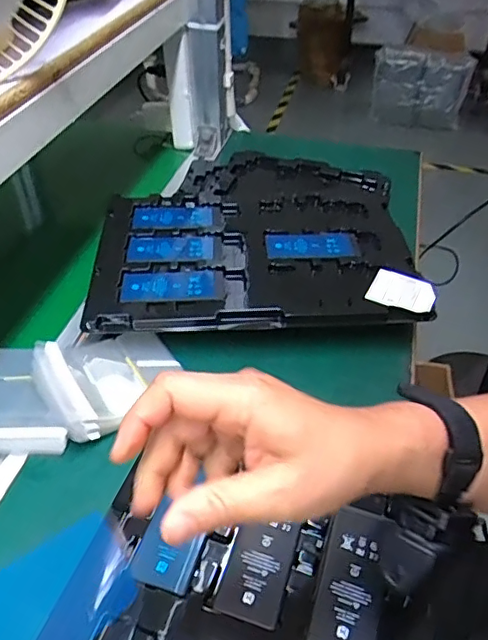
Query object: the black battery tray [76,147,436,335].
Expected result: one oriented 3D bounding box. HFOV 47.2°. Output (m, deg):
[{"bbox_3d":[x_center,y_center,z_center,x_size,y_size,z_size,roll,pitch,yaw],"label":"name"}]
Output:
[{"bbox_3d":[0.011,-0.107,0.646,0.327,0.029,0.334,-1,42,-1],"label":"black battery tray"}]

